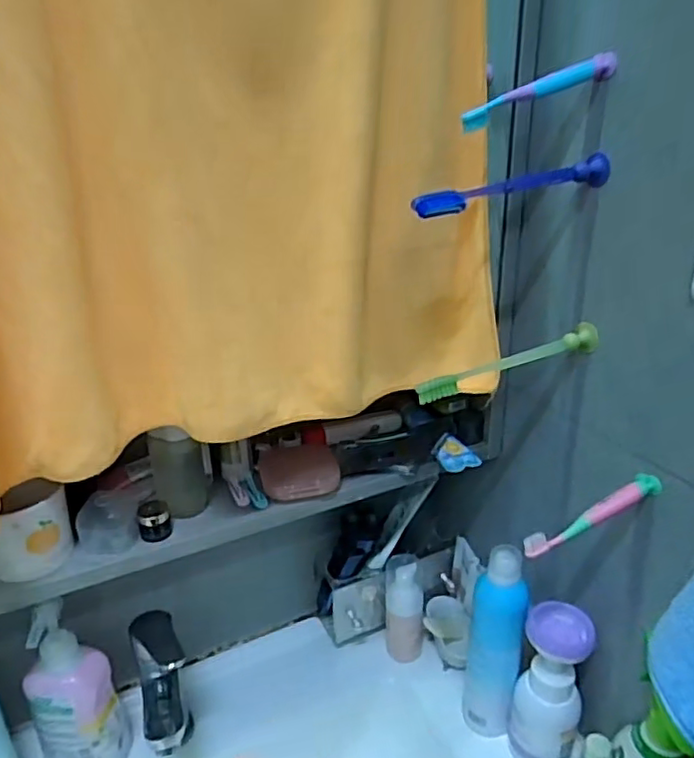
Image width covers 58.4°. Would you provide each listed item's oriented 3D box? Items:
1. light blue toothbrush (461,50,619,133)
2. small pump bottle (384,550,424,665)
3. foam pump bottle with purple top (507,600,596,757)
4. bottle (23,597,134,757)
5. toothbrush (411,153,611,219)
[{"bbox_3d":[0.152,-0.224,0.483,0.145,0.020,0.022,-27,31,-14],"label":"light blue toothbrush"},{"bbox_3d":[0.075,0.294,0.794,0.052,0.132,0.047,-1,25,1],"label":"small pump bottle"},{"bbox_3d":[0.211,0.326,0.648,0.069,0.196,0.062,10,27,23],"label":"foam pump bottle with purple top"},{"bbox_3d":[-0.284,0.337,0.651,0.082,0.227,0.054,-18,29,-31],"label":"bottle"},{"bbox_3d":[0.135,-0.153,0.490,0.190,0.027,0.020,-15,28,-27],"label":"toothbrush"}]

